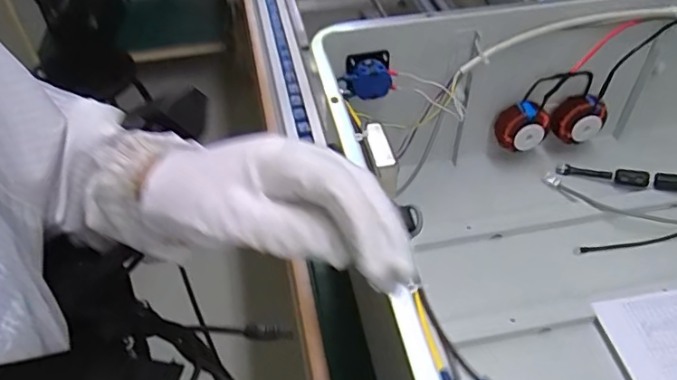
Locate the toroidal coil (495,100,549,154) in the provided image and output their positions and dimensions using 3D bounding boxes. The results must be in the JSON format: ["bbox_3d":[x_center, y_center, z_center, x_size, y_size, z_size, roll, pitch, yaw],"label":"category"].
[{"bbox_3d":[0.243,-0.083,0.706,0.064,0.061,0.034,-4,45,-4],"label":"toroidal coil"}]

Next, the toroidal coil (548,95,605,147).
[{"bbox_3d":[0.320,-0.093,0.718,0.063,0.061,0.034,-9,45,-8],"label":"toroidal coil"}]

